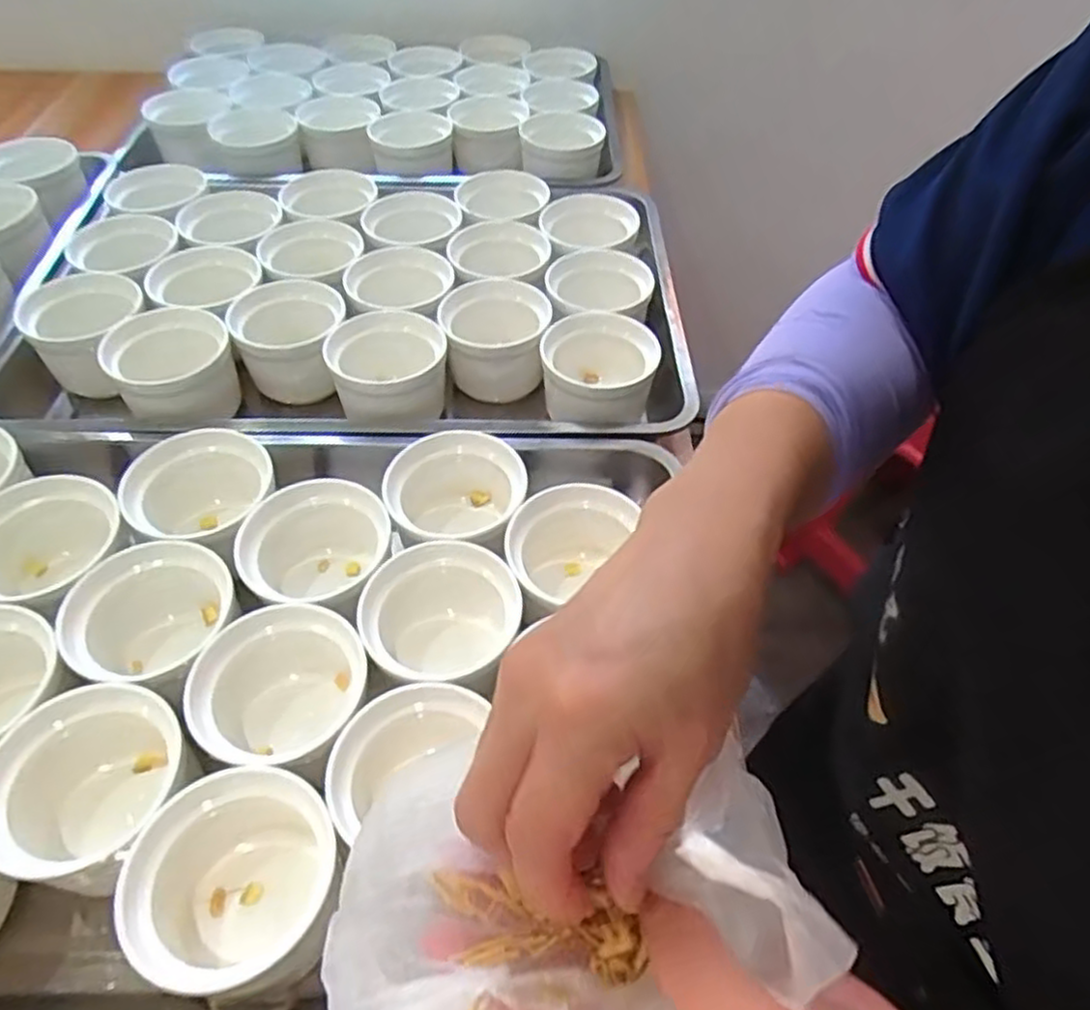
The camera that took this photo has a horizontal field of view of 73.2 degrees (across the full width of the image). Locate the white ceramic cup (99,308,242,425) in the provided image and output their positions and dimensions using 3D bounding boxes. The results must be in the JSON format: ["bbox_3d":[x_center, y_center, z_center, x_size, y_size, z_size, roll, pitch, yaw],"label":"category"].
[{"bbox_3d":[-0.310,-0.114,0.621,0.091,0.067,0.096,1,51,-1],"label":"white ceramic cup"}]

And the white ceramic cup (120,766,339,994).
[{"bbox_3d":[-0.150,0.198,0.378,0.093,0.079,0.098,1,51,-1],"label":"white ceramic cup"}]

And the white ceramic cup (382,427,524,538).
[{"bbox_3d":[-0.064,0.004,0.538,0.096,0.079,0.081,-27,56,-22],"label":"white ceramic cup"}]

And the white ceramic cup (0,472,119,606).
[{"bbox_3d":[-0.334,0.036,0.500,0.085,0.069,0.095,36,58,24],"label":"white ceramic cup"}]

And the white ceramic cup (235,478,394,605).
[{"bbox_3d":[-0.152,0.041,0.506,0.097,0.070,0.103,-19,54,-17],"label":"white ceramic cup"}]

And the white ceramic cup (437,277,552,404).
[{"bbox_3d":[-0.044,-0.143,0.662,0.092,0.071,0.096,1,51,-1],"label":"white ceramic cup"}]

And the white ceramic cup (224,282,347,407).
[{"bbox_3d":[-0.223,-0.143,0.655,0.090,0.067,0.100,-10,52,-10],"label":"white ceramic cup"}]

